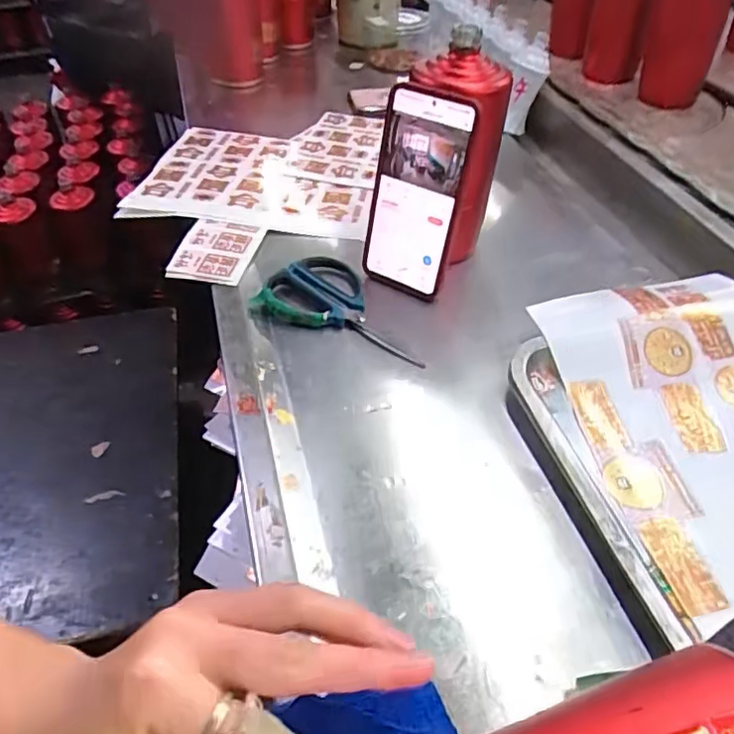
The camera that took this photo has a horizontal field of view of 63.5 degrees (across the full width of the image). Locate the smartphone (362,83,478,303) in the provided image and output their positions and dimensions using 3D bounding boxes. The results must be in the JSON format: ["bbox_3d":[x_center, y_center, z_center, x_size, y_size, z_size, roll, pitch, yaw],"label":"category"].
[{"bbox_3d":[0.040,-0.146,0.510,0.081,0.165,0.016,24,35,21],"label":"smartphone"}]

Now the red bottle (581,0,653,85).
[{"bbox_3d":[0.358,-0.502,0.834,0.068,0.179,0.086,7,46,8],"label":"red bottle"}]

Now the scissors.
[{"bbox_3d":[-0.014,-0.056,0.524,0.159,0.012,0.092,19,49,19],"label":"scissors"}]

